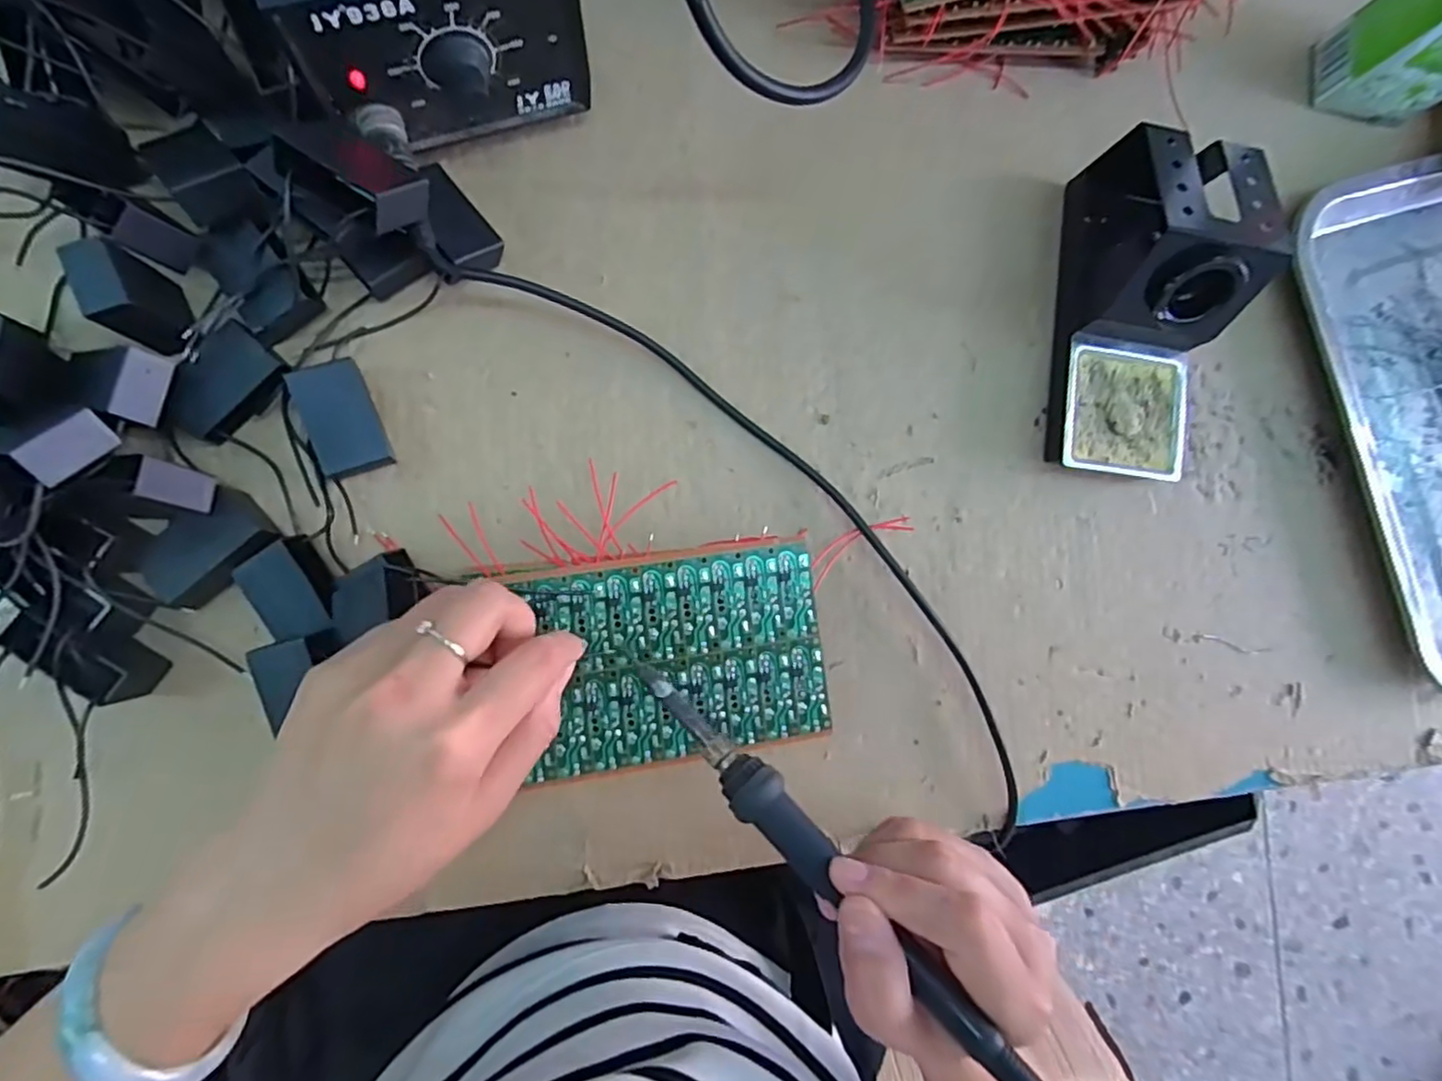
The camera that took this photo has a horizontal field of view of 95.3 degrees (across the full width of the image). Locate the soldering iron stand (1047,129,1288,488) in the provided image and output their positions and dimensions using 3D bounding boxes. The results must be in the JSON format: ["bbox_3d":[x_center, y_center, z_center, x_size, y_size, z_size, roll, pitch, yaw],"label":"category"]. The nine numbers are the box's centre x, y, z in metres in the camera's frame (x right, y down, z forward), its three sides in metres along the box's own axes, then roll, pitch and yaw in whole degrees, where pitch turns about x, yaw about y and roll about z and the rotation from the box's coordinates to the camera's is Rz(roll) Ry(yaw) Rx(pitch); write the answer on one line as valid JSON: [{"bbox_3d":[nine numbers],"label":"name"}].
[{"bbox_3d":[0.222,-0.118,0.335,0.075,0.073,0.162,6,87,-9],"label":"soldering iron stand"}]

